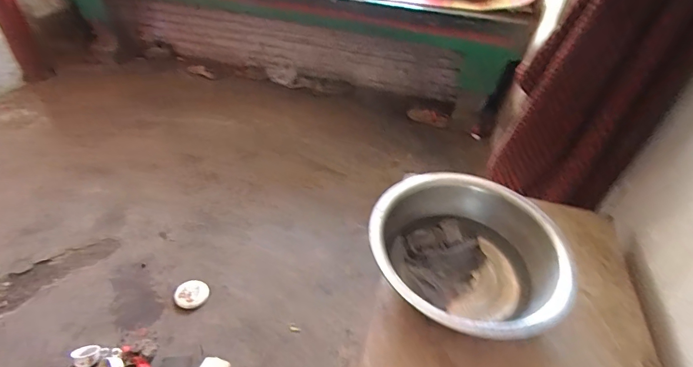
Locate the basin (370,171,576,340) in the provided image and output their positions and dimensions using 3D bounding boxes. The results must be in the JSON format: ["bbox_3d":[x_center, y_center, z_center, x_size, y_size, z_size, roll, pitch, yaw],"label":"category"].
[{"bbox_3d":[0.184,0.108,0.597,0.249,0.108,0.276,-26,50,-30],"label":"basin"}]

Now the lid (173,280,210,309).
[{"bbox_3d":[-0.568,0.403,1.426,0.115,0.011,0.112,3,41,-2],"label":"lid"}]

